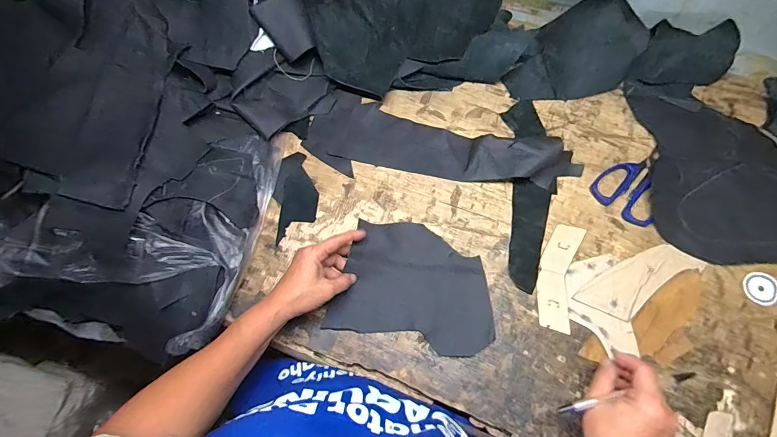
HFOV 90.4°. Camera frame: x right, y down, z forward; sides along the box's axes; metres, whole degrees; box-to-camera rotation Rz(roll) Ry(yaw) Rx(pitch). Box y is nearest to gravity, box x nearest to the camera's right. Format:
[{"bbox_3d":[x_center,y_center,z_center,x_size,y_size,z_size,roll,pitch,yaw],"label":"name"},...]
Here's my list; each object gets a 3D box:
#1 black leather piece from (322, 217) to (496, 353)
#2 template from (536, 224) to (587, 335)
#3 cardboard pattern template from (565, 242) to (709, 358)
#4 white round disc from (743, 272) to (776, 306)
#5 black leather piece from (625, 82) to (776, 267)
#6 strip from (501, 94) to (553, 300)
[{"bbox_3d":[0.037,0.083,0.491,0.195,0.023,0.149,11,70,7],"label":"black leather piece"},{"bbox_3d":[0.219,0.071,0.496,0.046,0.004,0.139,15,70,9],"label":"template"},{"bbox_3d":[0.299,0.080,0.488,0.112,0.005,0.164,41,76,16],"label":"cardboard pattern template"},{"bbox_3d":[0.468,0.087,0.482,0.039,0.004,0.040,-1,69,3],"label":"white round disc"},{"bbox_3d":[0.465,-0.072,0.533,0.208,0.015,0.269,1,69,4],"label":"black leather piece"},{"bbox_3d":[0.196,-0.043,0.543,0.059,0.007,0.286,3,69,4],"label":"strip"}]

